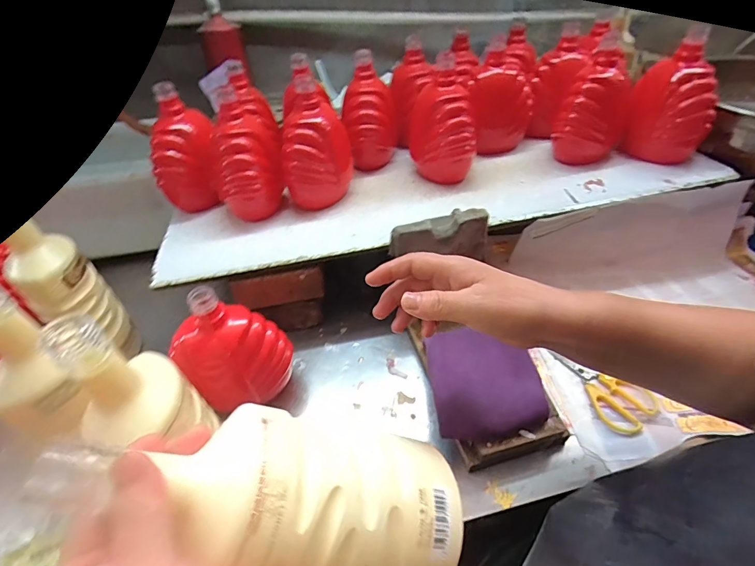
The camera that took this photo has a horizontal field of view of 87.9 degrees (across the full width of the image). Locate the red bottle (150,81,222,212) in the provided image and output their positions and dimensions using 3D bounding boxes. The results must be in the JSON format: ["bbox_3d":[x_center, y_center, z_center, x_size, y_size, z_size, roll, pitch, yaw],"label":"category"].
[{"bbox_3d":[-0.273,-0.192,0.564,0.077,0.151,0.095,1,46,4],"label":"red bottle"}]

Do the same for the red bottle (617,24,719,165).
[{"bbox_3d":[0.458,-0.286,0.607,0.114,0.163,0.115,12,47,15],"label":"red bottle"}]

